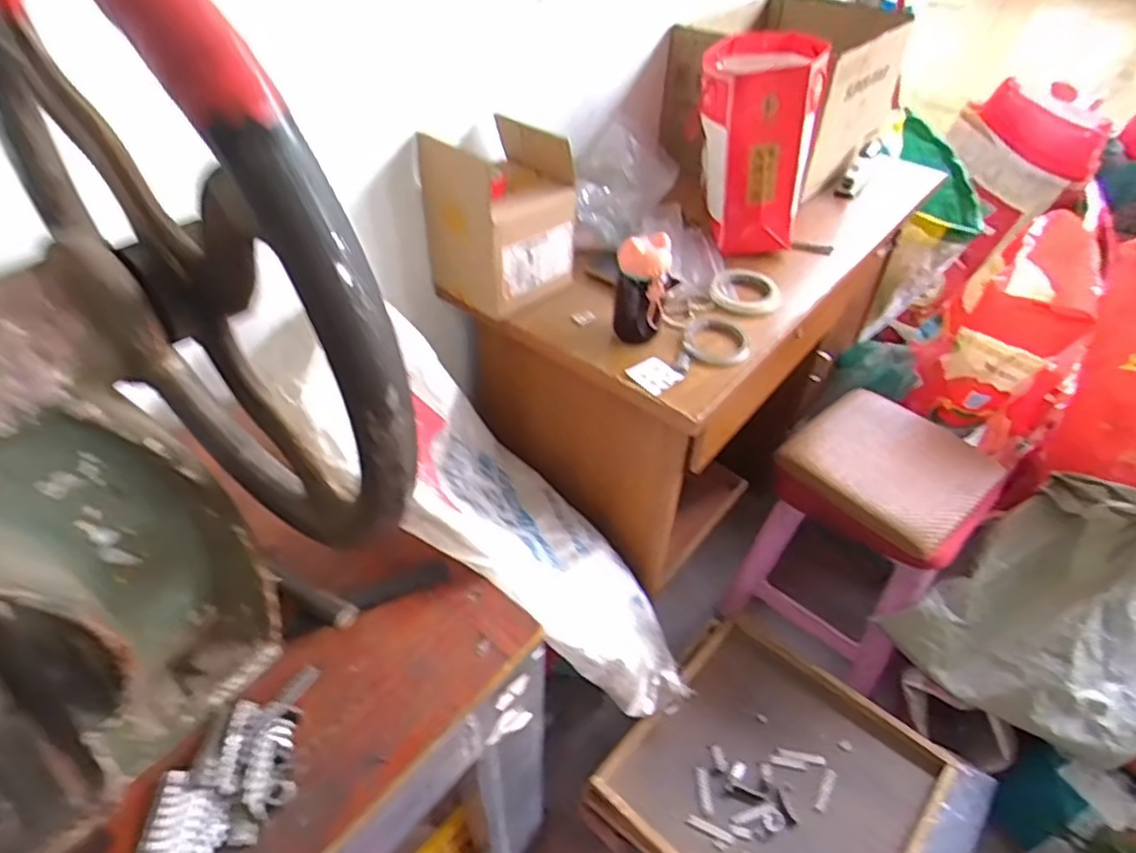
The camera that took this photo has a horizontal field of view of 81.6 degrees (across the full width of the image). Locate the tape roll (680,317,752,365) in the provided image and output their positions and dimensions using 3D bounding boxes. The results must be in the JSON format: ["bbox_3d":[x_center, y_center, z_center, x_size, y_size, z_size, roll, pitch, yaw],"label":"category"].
[{"bbox_3d":[0.207,-0.119,0.913,0.094,0.010,0.092,1,44,-1],"label":"tape roll"}]

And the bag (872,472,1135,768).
[{"bbox_3d":[0.832,0.286,1.049,0.467,0.246,0.343,-22,49,-23],"label":"bag"}]

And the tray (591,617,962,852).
[{"bbox_3d":[0.316,0.535,1.015,0.423,0.036,0.411,34,53,29],"label":"tray"}]

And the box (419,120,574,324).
[{"bbox_3d":[-0.097,-0.294,0.928,0.168,0.210,0.154,-31,53,-29],"label":"box"}]

